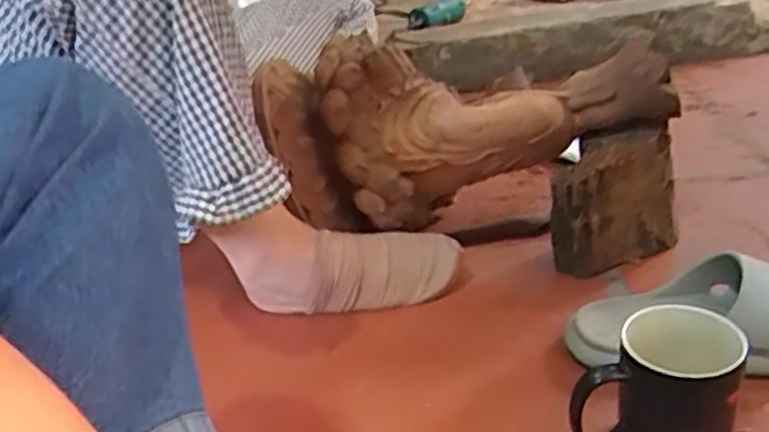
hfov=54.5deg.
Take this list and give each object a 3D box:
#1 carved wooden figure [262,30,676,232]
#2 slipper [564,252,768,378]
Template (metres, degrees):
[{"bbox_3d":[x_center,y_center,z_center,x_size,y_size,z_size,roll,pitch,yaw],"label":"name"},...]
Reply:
[{"bbox_3d":[0.076,-0.084,0.750,0.387,0.168,0.116,-4,28,7],"label":"carved wooden figure"},{"bbox_3d":[0.279,0.083,0.623,0.248,0.060,0.102,-1,29,12],"label":"slipper"}]

